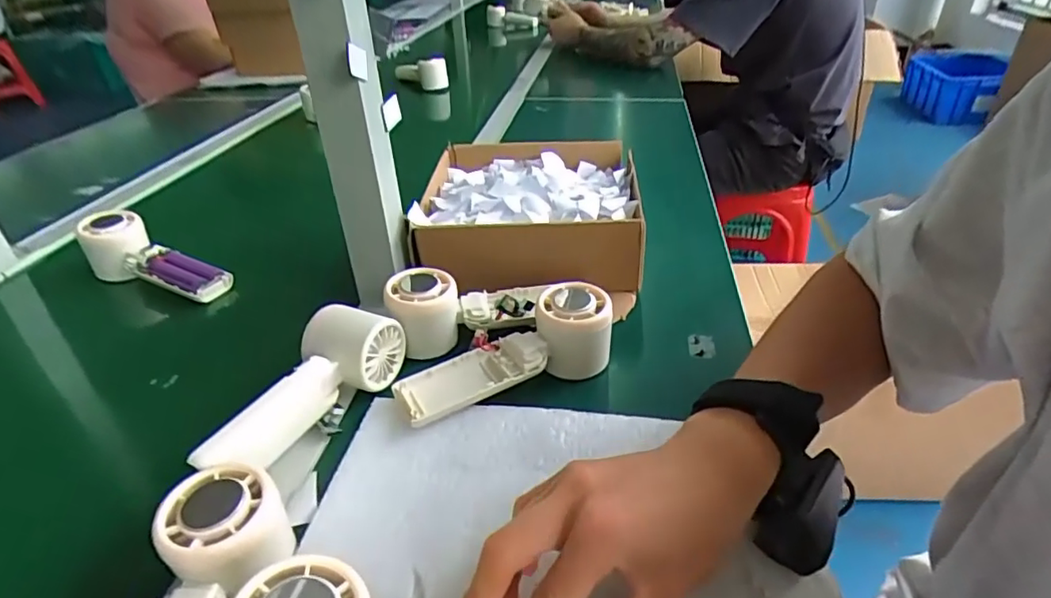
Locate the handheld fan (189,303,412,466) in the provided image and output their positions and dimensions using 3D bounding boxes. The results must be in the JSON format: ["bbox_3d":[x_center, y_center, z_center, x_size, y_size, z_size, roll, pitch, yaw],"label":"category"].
[{"bbox_3d":[-0.144,0.064,0.382,0.053,0.046,0.153,9,36,17],"label":"handheld fan"}]

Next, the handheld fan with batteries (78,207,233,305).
[{"bbox_3d":[-0.367,-0.035,0.575,0.162,0.055,0.046,21,39,12],"label":"handheld fan with batteries"}]

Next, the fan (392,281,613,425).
[{"bbox_3d":[-0.009,0.046,0.424,0.167,0.058,0.064,-24,37,-8],"label":"fan"}]

